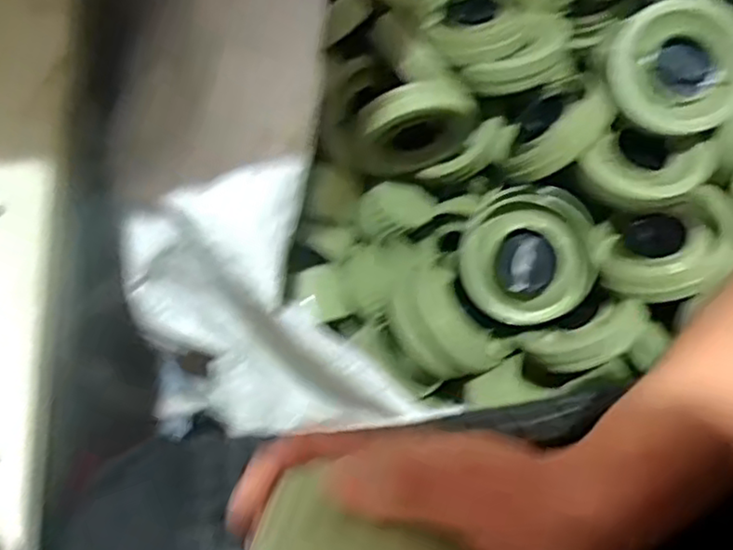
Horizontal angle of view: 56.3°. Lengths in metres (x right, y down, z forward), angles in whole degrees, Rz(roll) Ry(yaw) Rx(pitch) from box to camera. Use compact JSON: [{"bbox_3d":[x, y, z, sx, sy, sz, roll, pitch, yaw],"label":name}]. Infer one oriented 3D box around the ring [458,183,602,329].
[{"bbox_3d":[0.174,-0.023,0.742,0.138,0.039,0.147,2,91,7],"label":"ring"}]

